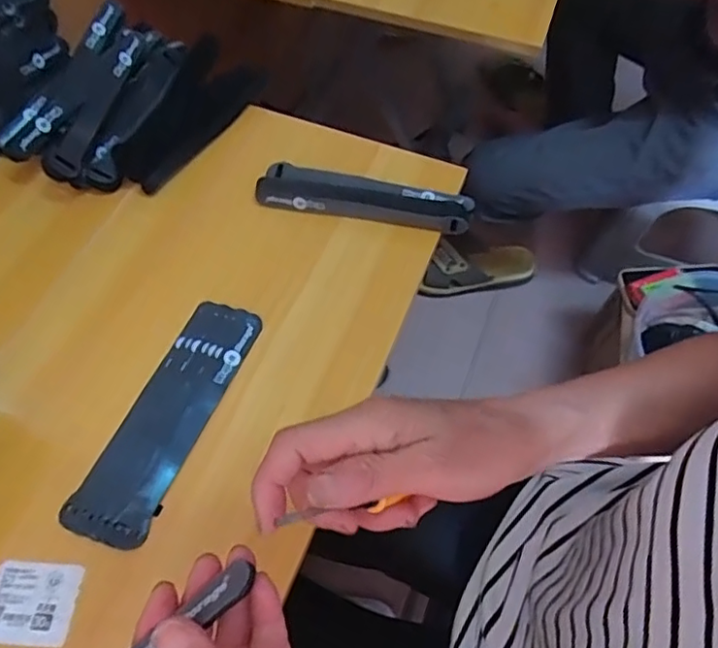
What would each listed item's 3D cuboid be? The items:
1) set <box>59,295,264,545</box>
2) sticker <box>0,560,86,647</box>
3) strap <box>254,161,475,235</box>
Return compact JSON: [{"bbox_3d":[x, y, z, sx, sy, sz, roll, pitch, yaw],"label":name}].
[{"bbox_3d":[-0.147,0.068,0.443,0.064,0.011,0.199,19,62,9],"label":"set"},{"bbox_3d":[-0.219,0.185,0.378,0.059,0.006,0.049,4,60,1],"label":"sticker"},{"bbox_3d":[0.005,-0.121,0.543,0.200,0.021,0.042,10,61,5],"label":"strap"}]

